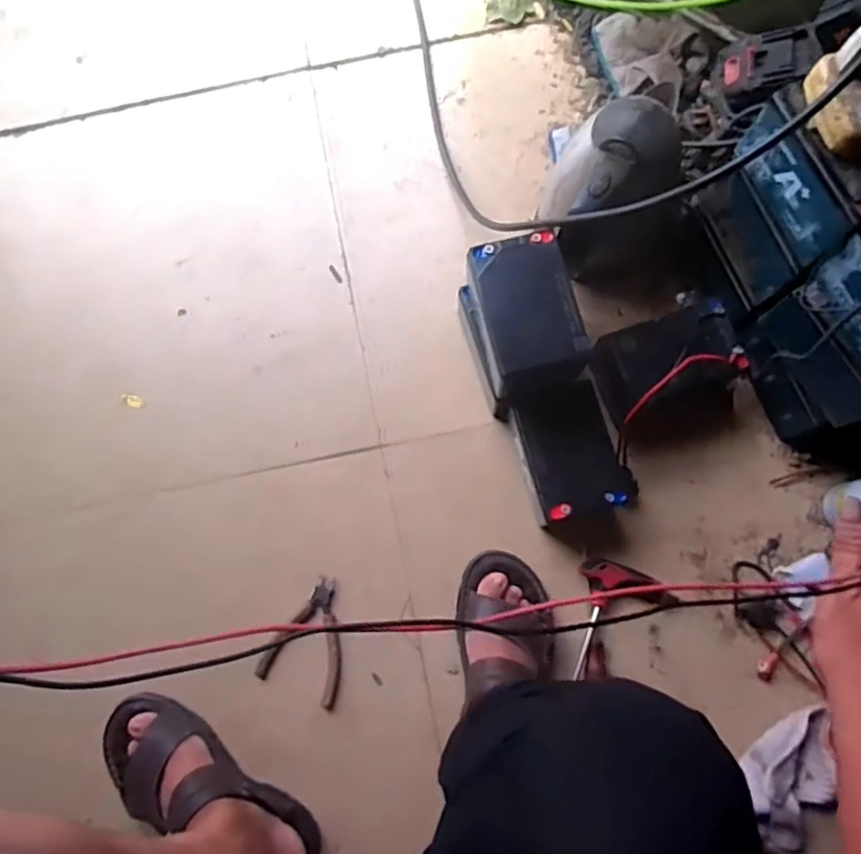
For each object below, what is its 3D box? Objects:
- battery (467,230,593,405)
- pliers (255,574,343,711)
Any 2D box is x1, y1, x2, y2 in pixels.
[{"bbox_3d":[0.106,-0.123,0.737,0.103,0.082,0.159,-16,79,-1],"label":"battery"},{"bbox_3d":[-0.142,0.261,0.825,0.101,0.017,0.141,21,80,6],"label":"pliers"}]

